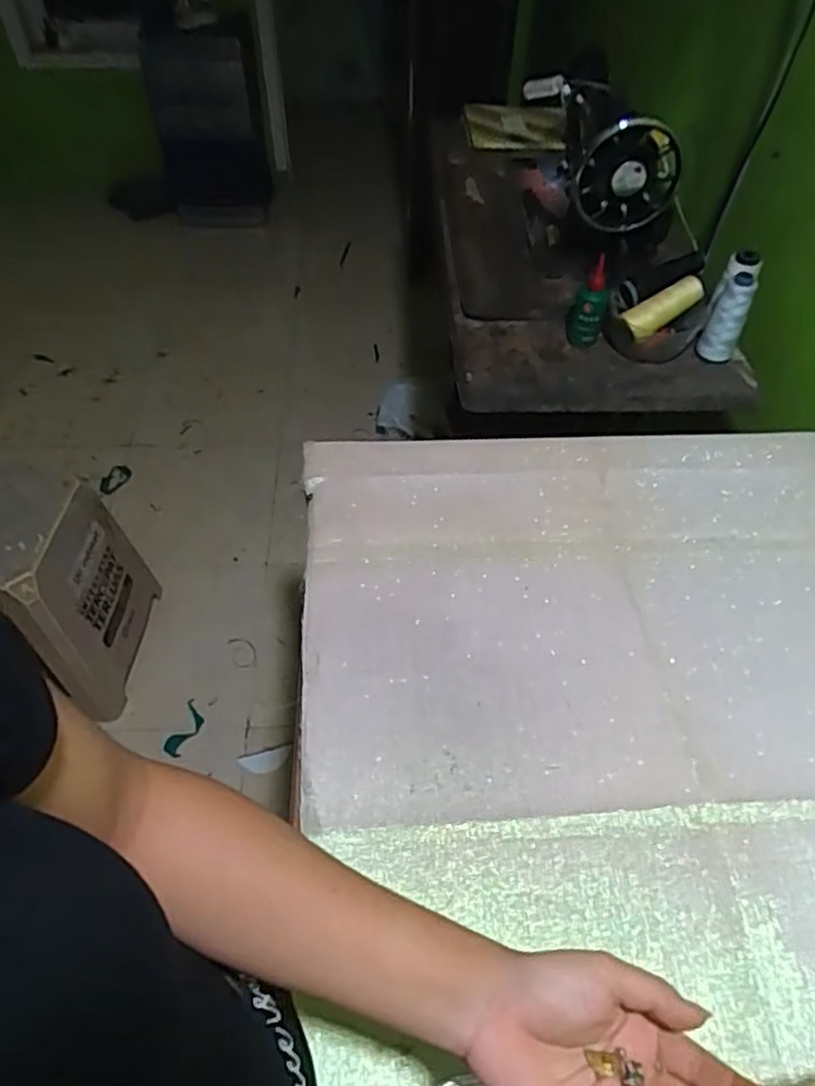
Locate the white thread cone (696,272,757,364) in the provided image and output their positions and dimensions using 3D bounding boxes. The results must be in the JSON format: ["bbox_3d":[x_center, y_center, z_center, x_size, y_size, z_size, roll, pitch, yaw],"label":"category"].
[{"bbox_3d":[0.409,-0.287,0.878,0.042,0.112,0.048,28,56,19],"label":"white thread cone"}]

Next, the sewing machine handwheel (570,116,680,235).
[{"bbox_3d":[0.280,-0.467,0.877,0.127,0.128,0.024,-5,52,-5],"label":"sewing machine handwheel"}]

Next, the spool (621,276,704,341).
[{"bbox_3d":[0.331,-0.304,0.889,0.115,0.035,0.033,-32,55,-3],"label":"spool"}]

